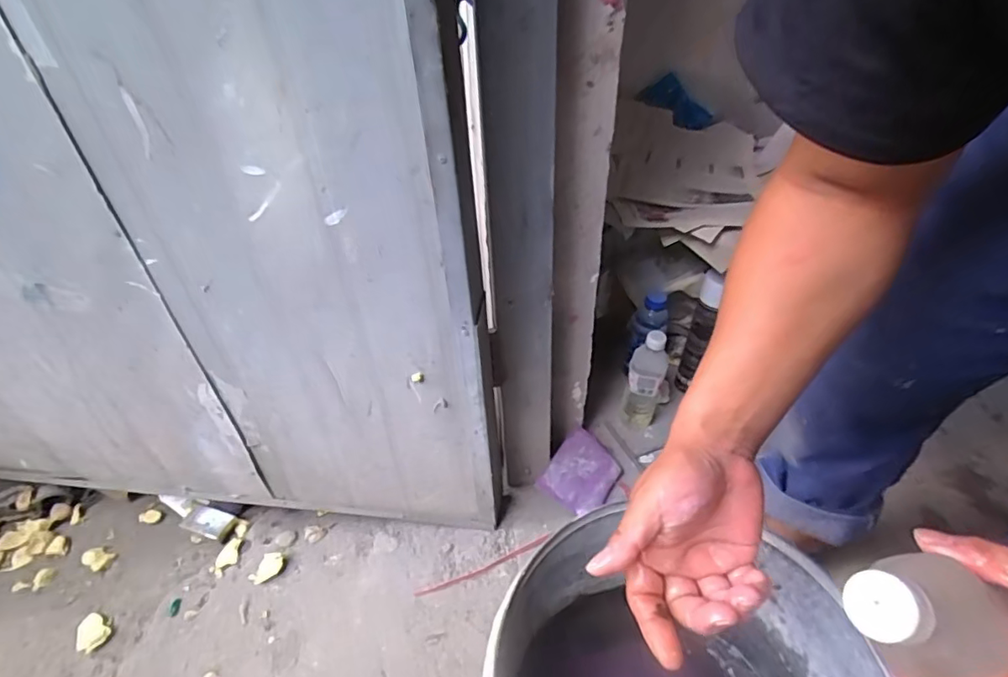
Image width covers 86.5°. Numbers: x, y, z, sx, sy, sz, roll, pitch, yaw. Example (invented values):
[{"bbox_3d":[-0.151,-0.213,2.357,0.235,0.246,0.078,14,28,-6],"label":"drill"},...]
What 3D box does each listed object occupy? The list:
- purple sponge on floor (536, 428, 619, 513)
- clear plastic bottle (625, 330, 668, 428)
[{"bbox_3d":[0.140,0.235,0.948,0.110,0.015,0.130,36,61,8],"label":"purple sponge on floor"},{"bbox_3d":[0.260,0.082,0.998,0.068,0.223,0.056,6,40,10],"label":"clear plastic bottle"}]

